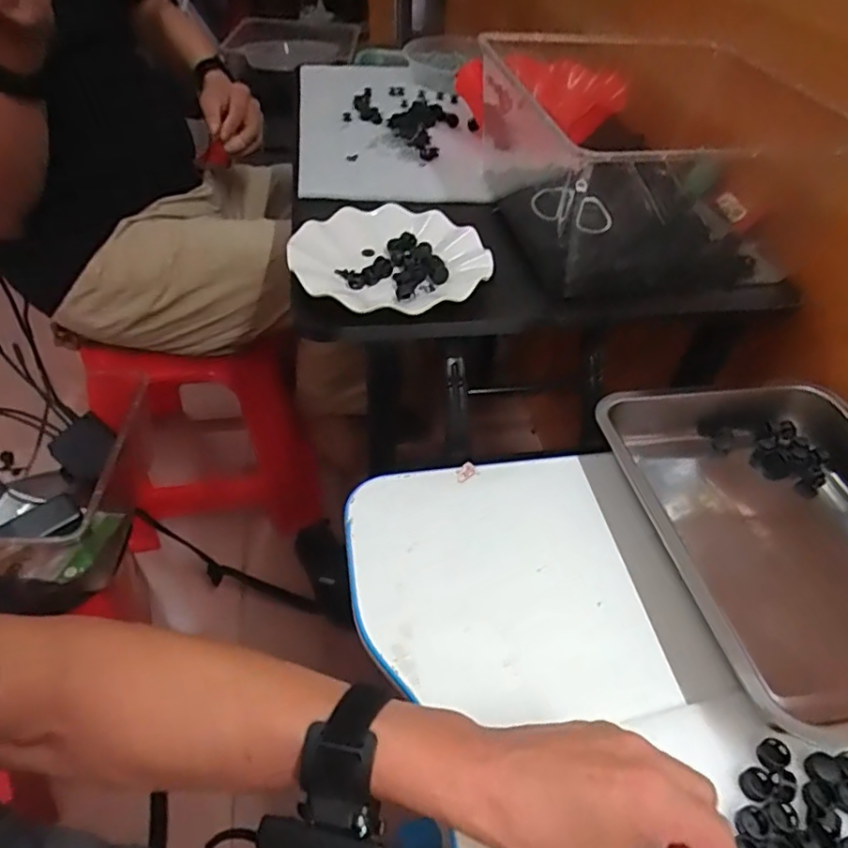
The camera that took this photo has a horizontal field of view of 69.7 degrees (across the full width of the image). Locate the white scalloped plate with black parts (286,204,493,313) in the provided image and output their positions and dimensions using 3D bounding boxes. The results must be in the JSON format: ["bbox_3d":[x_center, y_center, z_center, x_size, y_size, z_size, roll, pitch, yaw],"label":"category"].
[{"bbox_3d":[-0.034,-0.158,0.583,0.178,0.023,0.181,2,45,-2],"label":"white scalloped plate with black parts"}]

